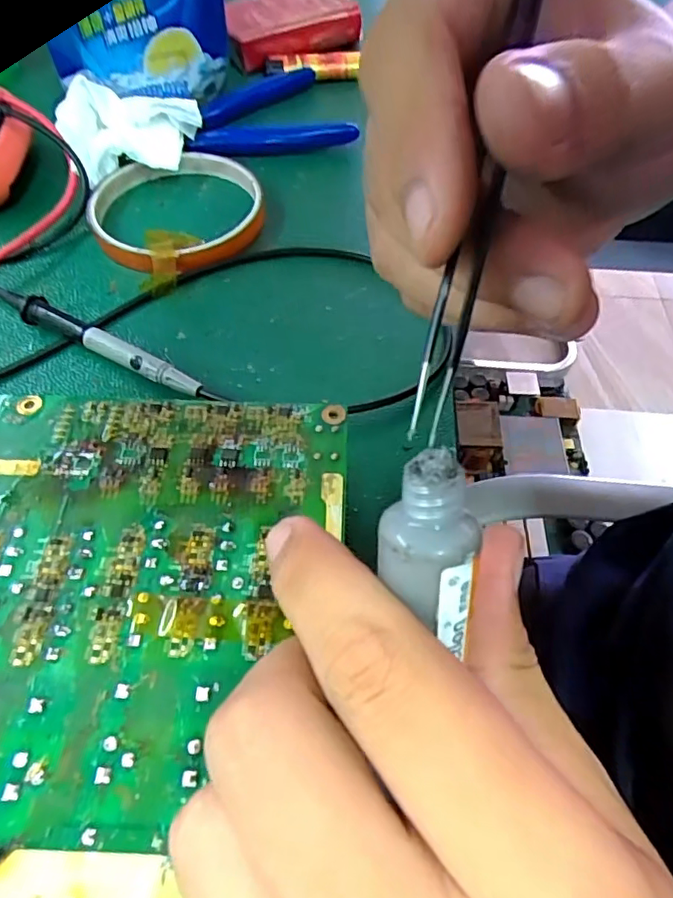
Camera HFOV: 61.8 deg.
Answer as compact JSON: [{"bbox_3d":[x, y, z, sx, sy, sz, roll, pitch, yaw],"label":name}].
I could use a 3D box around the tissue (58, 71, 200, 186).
[{"bbox_3d":[-0.112,-0.171,0.301,0.056,0.037,0.064,-36,64,-22],"label":"tissue"}]

